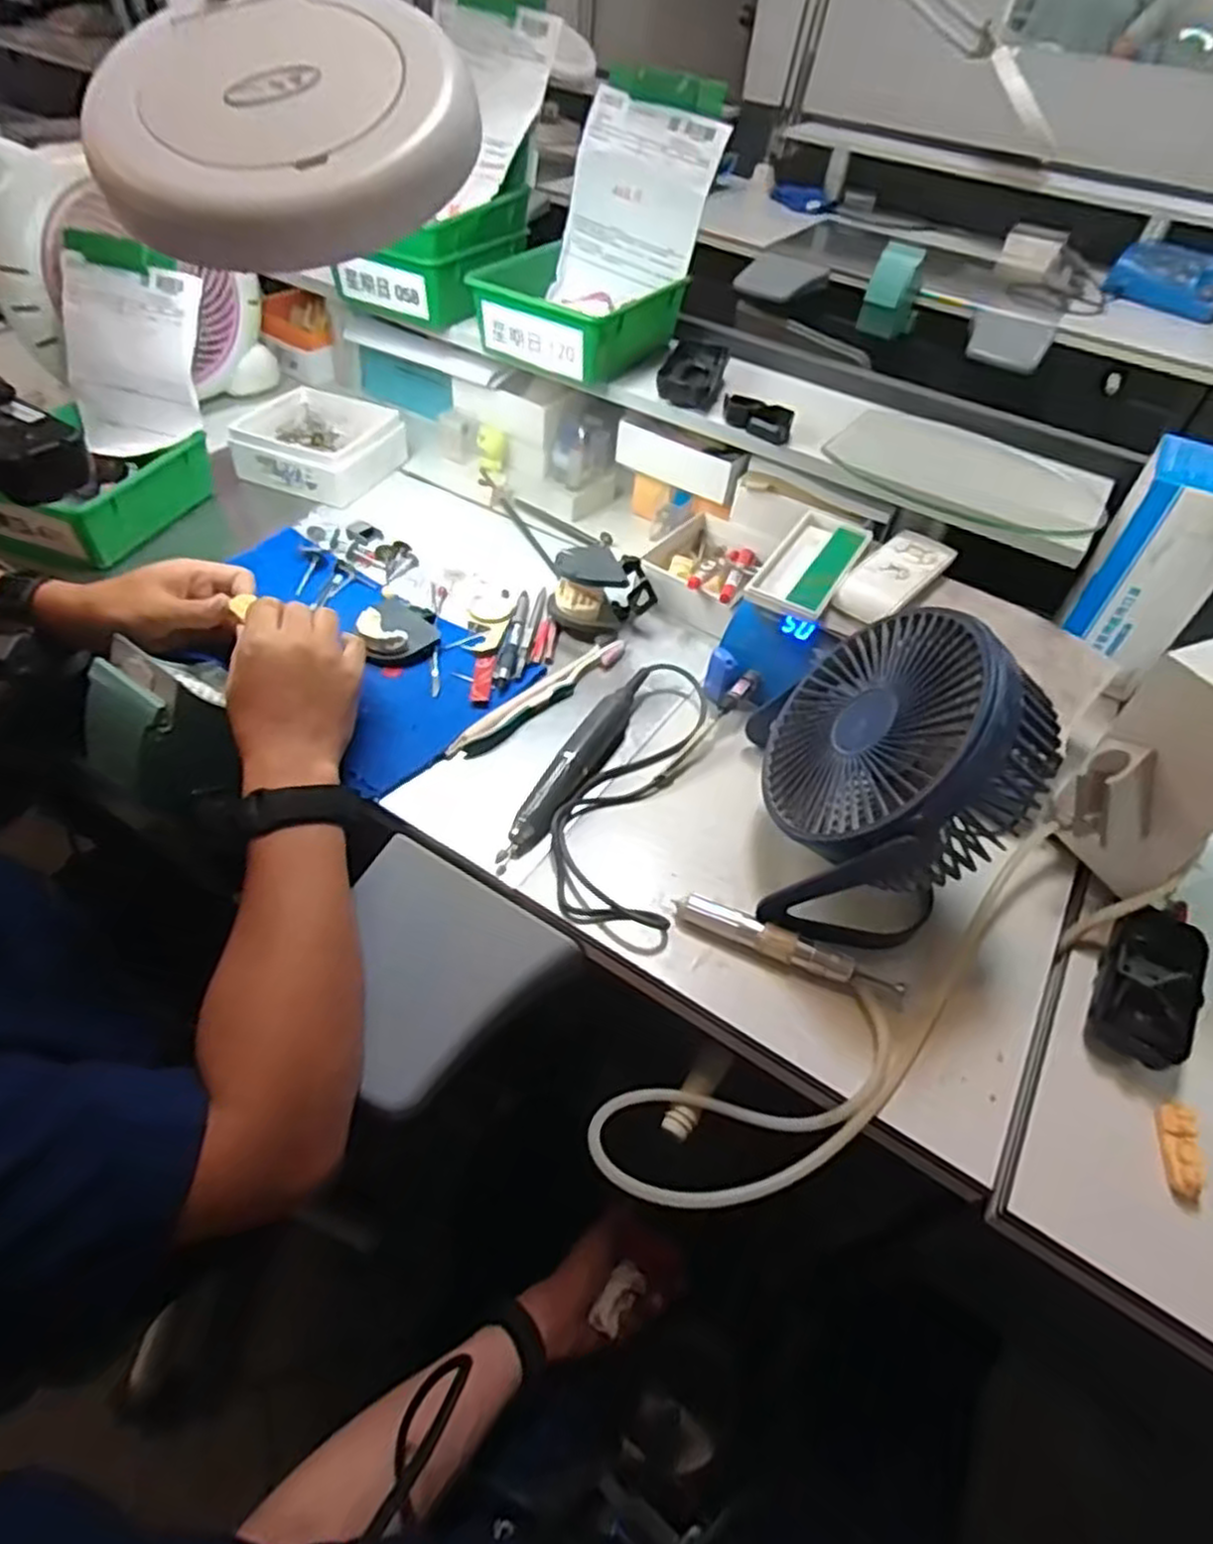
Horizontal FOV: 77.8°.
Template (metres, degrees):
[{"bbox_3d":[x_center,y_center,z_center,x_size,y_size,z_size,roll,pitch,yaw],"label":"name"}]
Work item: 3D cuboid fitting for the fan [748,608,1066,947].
[{"bbox_3d":[0.192,-0.005,0.481,0.167,0.177,0.174,5,49,-2],"label":"fan"}]

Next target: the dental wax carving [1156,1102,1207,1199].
[{"bbox_3d":[0.316,0.207,0.413,0.016,0.017,0.048,19,50,11],"label":"dental wax carving"}]

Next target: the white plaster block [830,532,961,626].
[{"bbox_3d":[0.234,-0.157,0.611,0.048,0.024,0.119,36,55,23],"label":"white plaster block"}]

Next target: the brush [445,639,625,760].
[{"bbox_3d":[-0.052,-0.062,0.610,0.024,0.011,0.184,35,55,23],"label":"brush"}]

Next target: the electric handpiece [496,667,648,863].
[{"bbox_3d":[-0.020,-0.011,0.563,0.024,0.027,0.201,24,51,15],"label":"electric handpiece"}]

